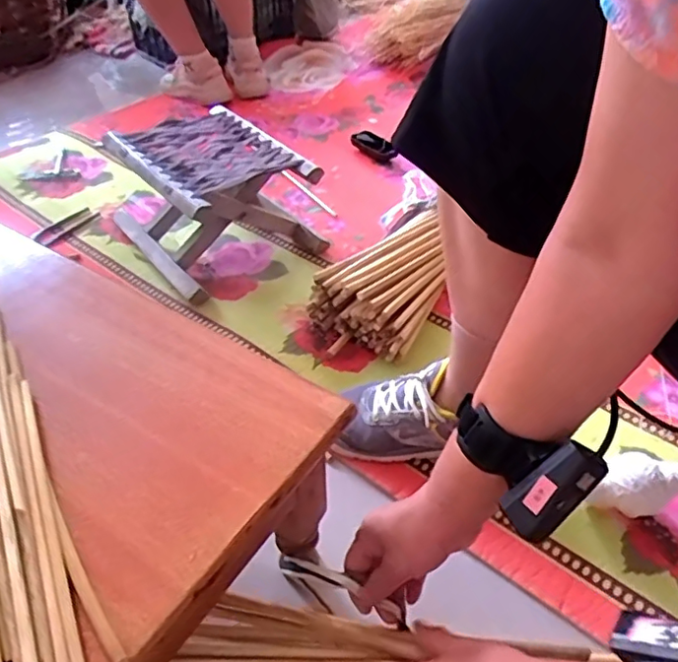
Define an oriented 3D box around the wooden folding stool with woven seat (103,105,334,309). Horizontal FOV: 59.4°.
[{"bbox_3d":[-0.197,-0.210,0.938,0.247,0.167,0.262,-29,50,-28],"label":"wooden folding stool with woven seat"}]

